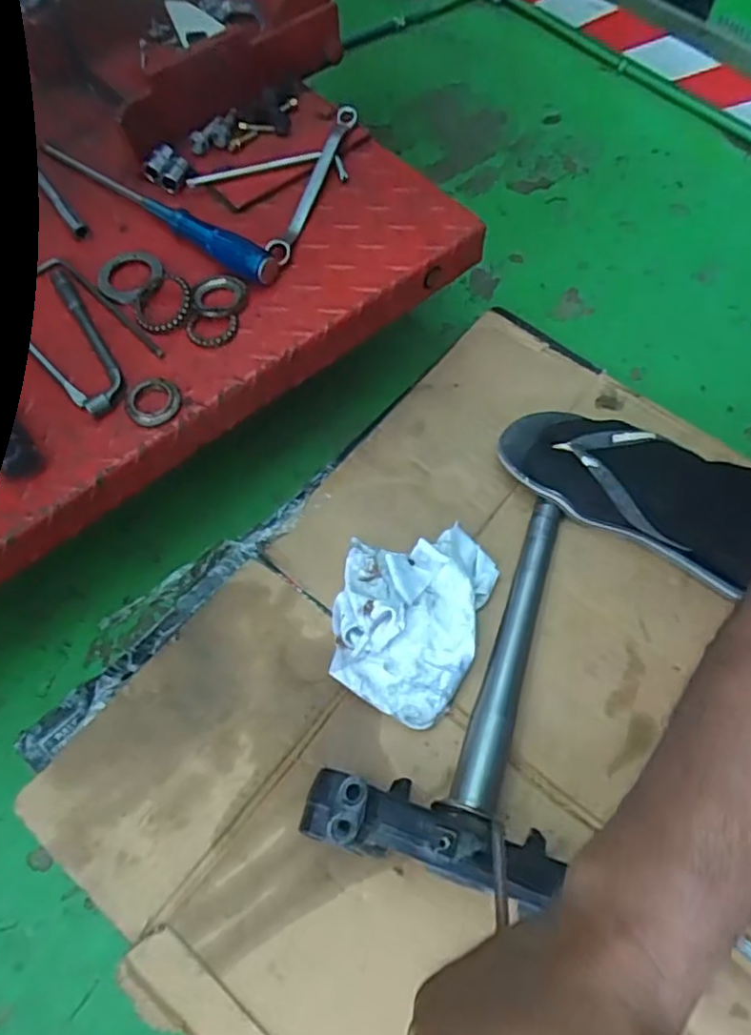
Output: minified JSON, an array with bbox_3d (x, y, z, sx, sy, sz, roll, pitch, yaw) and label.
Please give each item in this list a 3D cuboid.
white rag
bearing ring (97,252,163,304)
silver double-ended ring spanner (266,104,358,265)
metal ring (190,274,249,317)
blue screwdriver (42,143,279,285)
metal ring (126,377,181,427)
[{"bbox_3d":[0.025,0.073,0.514,0.117,0.051,0.158,18,66,10],"label":"white rag"},{"bbox_3d":[-0.199,-0.195,0.518,0.052,0.010,0.046,-38,67,-14],"label":"bearing ring"},{"bbox_3d":[-0.053,-0.292,0.557,0.018,0.017,0.193,14,65,10],"label":"silver double-ended ring spanner"},{"bbox_3d":[-0.124,-0.177,0.507,0.043,0.010,0.044,-1,64,3],"label":"metal ring"},{"bbox_3d":[-0.195,-0.267,0.545,0.274,0.024,0.026,32,70,17],"label":"blue screwdriver"},{"bbox_3d":[-0.162,-0.084,0.468,0.039,0.012,0.035,-20,64,-6],"label":"metal ring"}]

